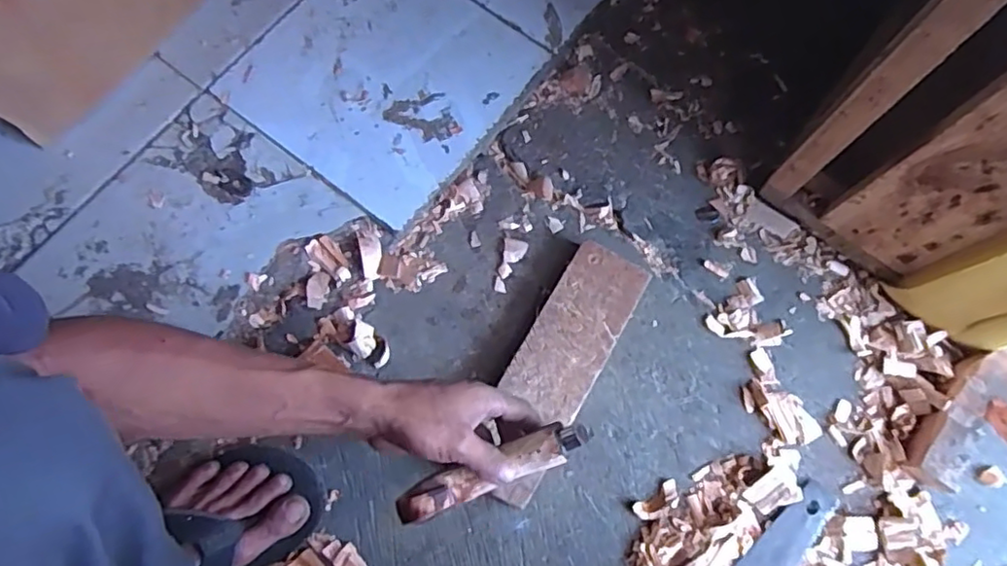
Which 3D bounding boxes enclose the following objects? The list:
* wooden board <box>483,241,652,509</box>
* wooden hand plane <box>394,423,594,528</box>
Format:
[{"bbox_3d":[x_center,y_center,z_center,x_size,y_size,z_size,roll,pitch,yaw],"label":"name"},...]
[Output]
[{"bbox_3d":[0.054,0.087,0.646,0.083,0.031,0.272,30,75,7],"label":"wooden board"},{"bbox_3d":[-0.007,0.147,0.488,0.156,0.033,0.029,-22,76,-4],"label":"wooden hand plane"}]

